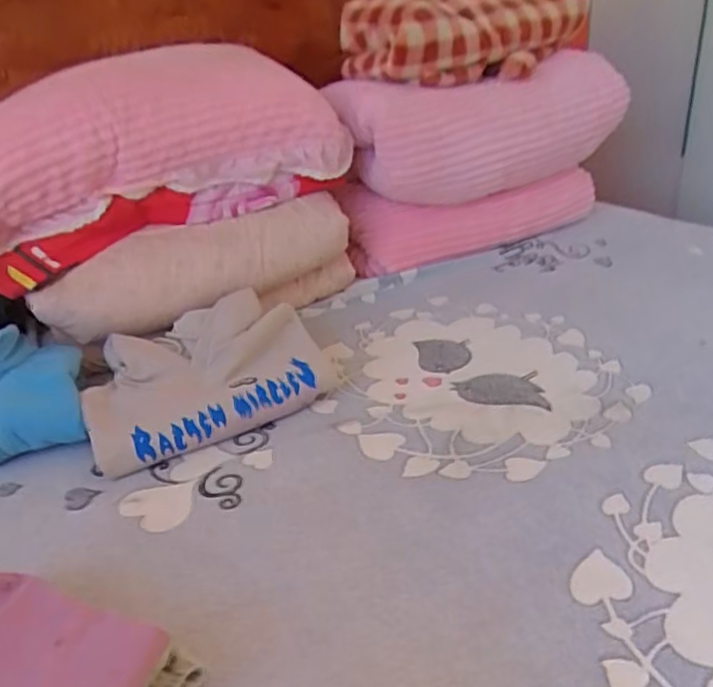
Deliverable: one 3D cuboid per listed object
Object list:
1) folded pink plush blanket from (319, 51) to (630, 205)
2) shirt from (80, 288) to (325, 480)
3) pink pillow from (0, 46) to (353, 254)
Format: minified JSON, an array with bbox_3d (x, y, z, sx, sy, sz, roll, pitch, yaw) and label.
[{"bbox_3d":[0.279,-0.480,1.389,0.639,0.229,0.245,-14,30,-12],"label":"folded pink plush blanket"},{"bbox_3d":[-0.234,0.051,0.972,0.358,0.114,0.236,-17,31,-17],"label":"shirt"},{"bbox_3d":[-0.363,-0.373,1.118,0.704,0.239,0.202,-20,32,-21],"label":"pink pillow"}]

